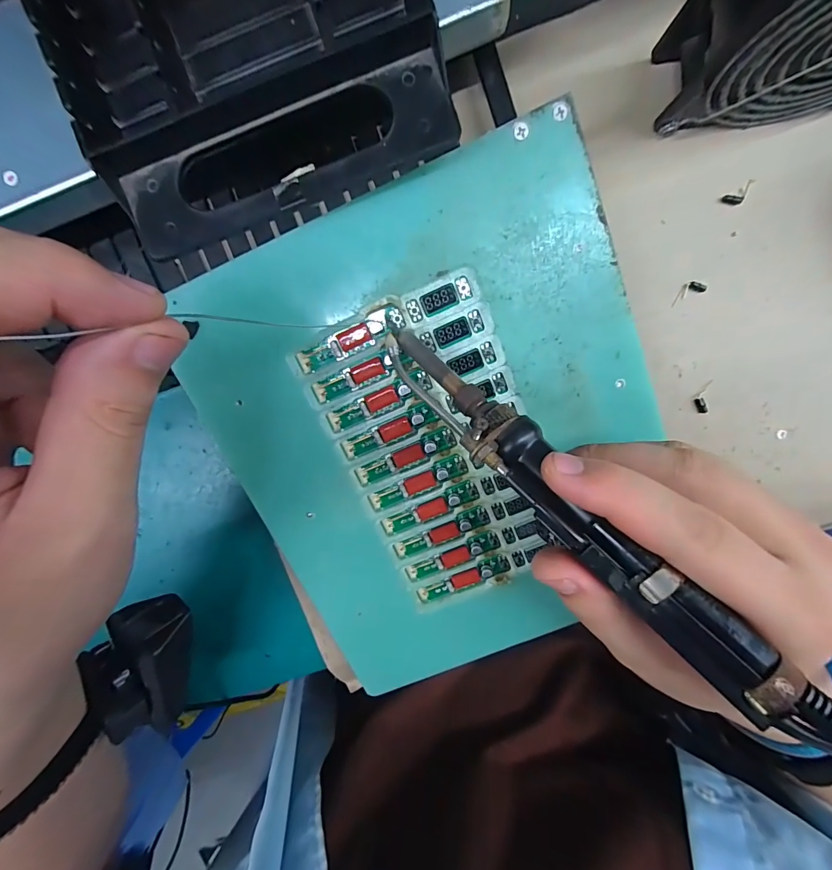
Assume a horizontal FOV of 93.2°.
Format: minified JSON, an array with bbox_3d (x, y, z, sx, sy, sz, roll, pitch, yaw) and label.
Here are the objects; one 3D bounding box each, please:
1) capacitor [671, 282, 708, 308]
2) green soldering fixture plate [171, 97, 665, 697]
[{"bbox_3d":[0.158,-0.083,0.228,0.020,0.004,0.009,-26,98,4],"label":"capacitor"},{"bbox_3d":[0.019,0.009,0.212,0.211,0.011,0.249,-23,105,6],"label":"green soldering fixture plate"}]

